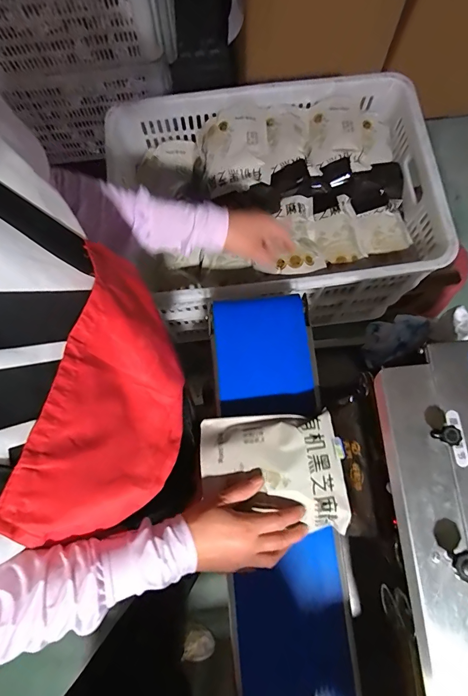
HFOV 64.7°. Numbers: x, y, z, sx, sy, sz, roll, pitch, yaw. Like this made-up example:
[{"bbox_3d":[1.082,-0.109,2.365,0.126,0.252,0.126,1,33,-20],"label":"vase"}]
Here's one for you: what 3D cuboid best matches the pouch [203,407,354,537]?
[{"bbox_3d":[0.046,0.154,0.458,0.167,0.037,0.138,-4,79,-1],"label":"pouch"}]

